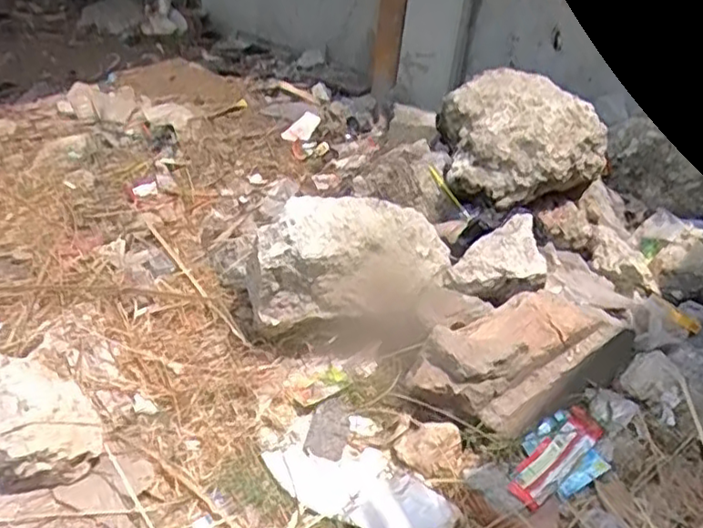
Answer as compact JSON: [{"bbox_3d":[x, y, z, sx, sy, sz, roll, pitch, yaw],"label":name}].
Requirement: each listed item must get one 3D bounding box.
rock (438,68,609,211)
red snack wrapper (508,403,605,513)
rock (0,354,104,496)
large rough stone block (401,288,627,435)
[{"bbox_3d":[0.358,-0.282,1.389,0.309,0.181,0.355,4,36,-3],"label":"rock"},{"bbox_3d":[0.290,0.281,0.943,0.068,0.032,0.207,33,44,32],"label":"red snack wrapper"},{"bbox_3d":[-0.499,0.209,0.952,0.183,0.125,0.266,-25,44,-33],"label":"rock"},{"bbox_3d":[0.270,0.148,1.010,0.352,0.124,0.154,-16,41,-27],"label":"large rough stone block"}]

